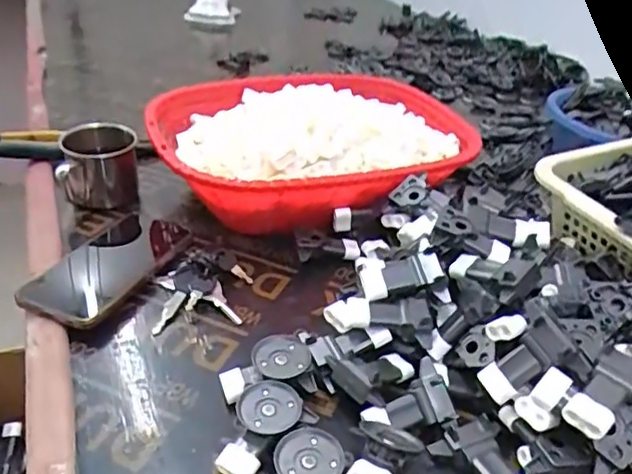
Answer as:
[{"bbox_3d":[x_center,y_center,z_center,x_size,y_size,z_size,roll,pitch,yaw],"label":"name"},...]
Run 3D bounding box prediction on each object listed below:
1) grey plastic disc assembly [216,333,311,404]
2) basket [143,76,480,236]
[{"bbox_3d":[-0.037,0.101,0.449,0.067,0.028,0.041,-13,38,-23],"label":"grey plastic disc assembly"},{"bbox_3d":[-0.004,-0.106,0.700,0.348,0.102,0.289,-7,36,-16],"label":"basket"}]

